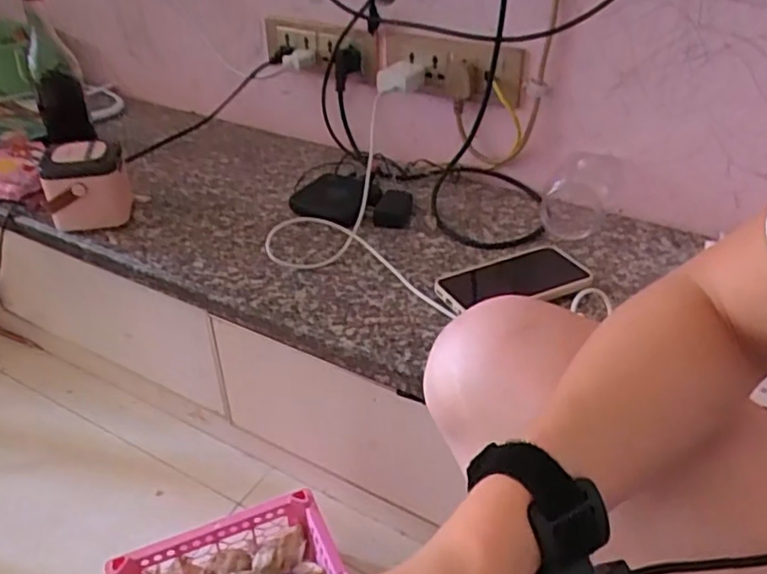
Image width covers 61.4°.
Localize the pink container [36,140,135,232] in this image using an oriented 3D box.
[{"bbox_3d":[-0.363,-0.123,0.800,0.094,0.096,0.064,-8,36,-10],"label":"pink container"}]

